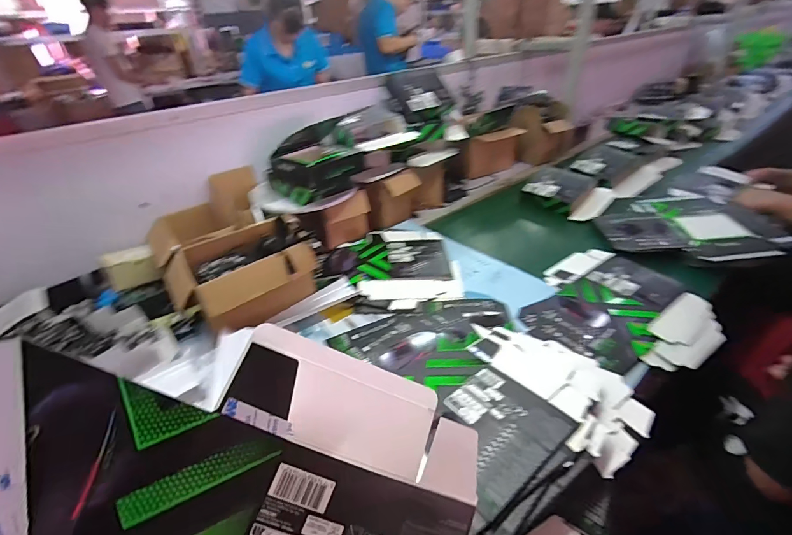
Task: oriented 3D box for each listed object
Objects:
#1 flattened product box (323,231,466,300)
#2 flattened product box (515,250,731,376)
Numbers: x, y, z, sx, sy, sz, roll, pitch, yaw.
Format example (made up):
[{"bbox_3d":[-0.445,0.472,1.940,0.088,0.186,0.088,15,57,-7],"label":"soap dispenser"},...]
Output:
[{"bbox_3d":[-0.013,-0.012,0.970,0.338,0.025,0.297,-3,34,1],"label":"flattened product box"},{"bbox_3d":[0.487,0.088,0.805,0.324,0.026,0.412,21,42,32],"label":"flattened product box"}]

